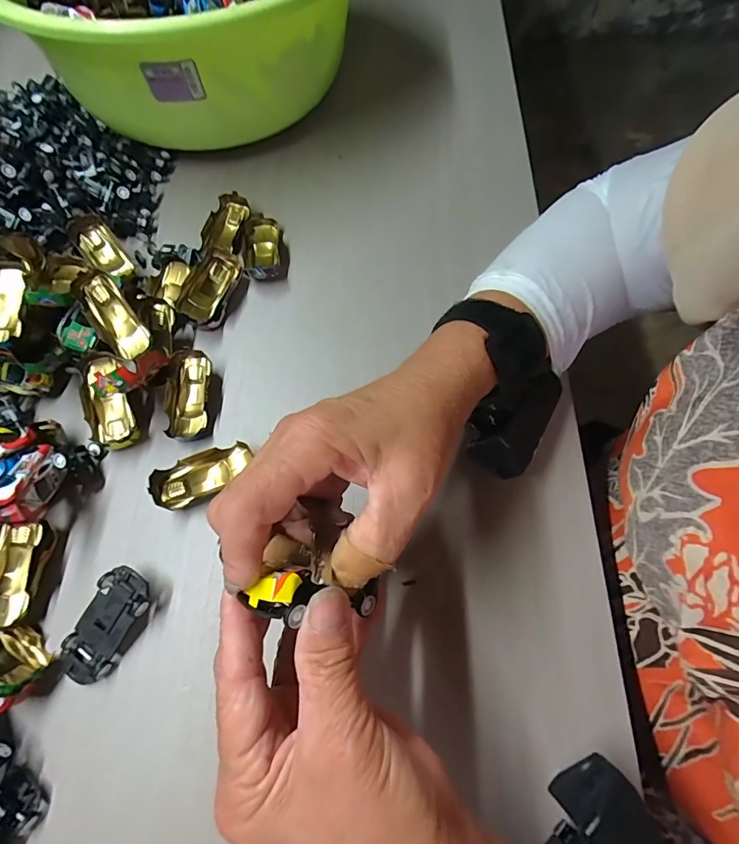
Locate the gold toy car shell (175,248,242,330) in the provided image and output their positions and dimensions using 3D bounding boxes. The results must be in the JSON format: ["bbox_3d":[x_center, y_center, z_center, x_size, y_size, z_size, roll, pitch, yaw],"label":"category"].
[{"bbox_3d":[-0.123,-0.103,0.354,0.032,0.020,0.065,17,68,10],"label":"gold toy car shell"}]

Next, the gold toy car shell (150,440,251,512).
[{"bbox_3d":[-0.108,0.034,0.296,0.063,0.014,0.027,-27,68,-9],"label":"gold toy car shell"}]

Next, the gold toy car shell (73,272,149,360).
[{"bbox_3d":[-0.182,-0.075,0.321,0.025,0.015,0.063,-36,96,-16],"label":"gold toy car shell"}]

